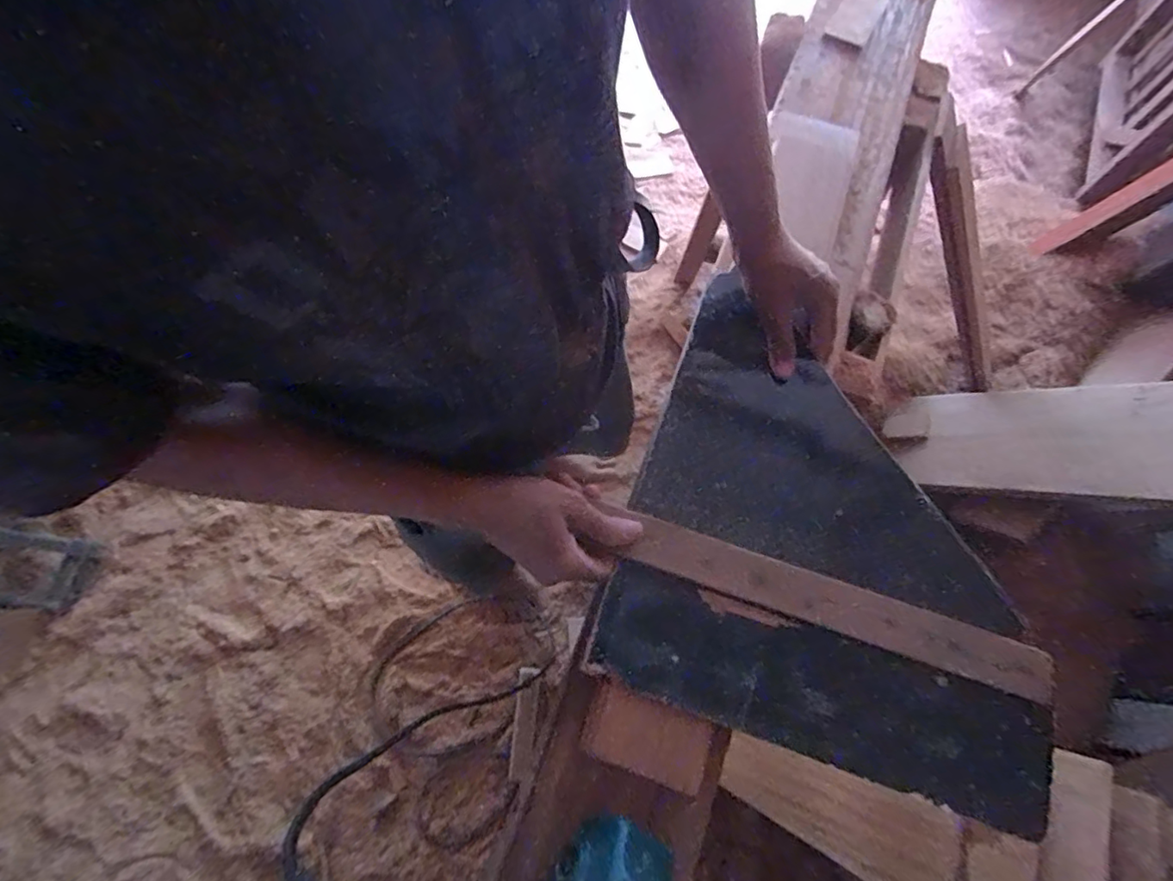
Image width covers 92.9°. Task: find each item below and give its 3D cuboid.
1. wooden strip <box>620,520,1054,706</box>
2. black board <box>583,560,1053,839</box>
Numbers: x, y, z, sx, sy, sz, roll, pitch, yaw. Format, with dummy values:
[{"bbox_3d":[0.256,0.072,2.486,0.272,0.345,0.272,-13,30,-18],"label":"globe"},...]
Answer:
[{"bbox_3d":[0.191,0.129,0.447,0.323,0.020,0.040,18,67,9],"label":"wooden strip"},{"bbox_3d":[0.175,0.196,0.441,0.347,0.022,0.092,18,74,6],"label":"black board"}]

